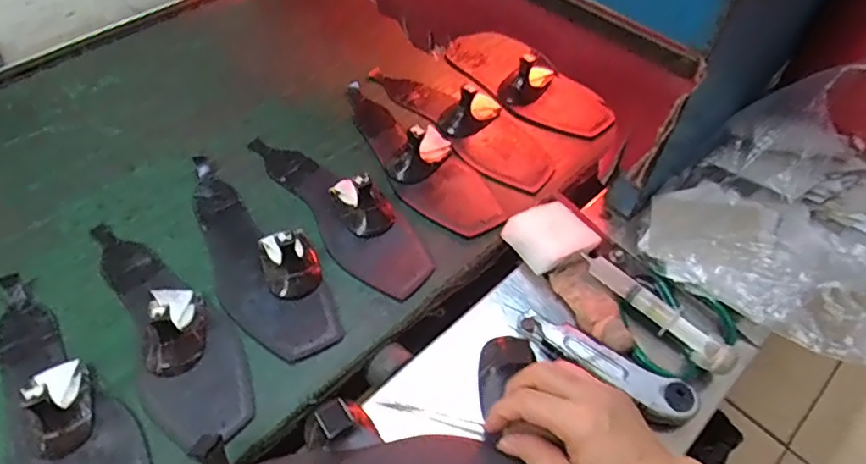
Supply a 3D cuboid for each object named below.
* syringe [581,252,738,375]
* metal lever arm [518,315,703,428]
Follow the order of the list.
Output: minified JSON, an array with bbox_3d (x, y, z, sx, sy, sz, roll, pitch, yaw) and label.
[{"bbox_3d":[0.189,0.065,0.489,0.026,0.023,0.140,-34,61,-25],"label":"syringe"},{"bbox_3d":[0.136,0.110,0.457,0.141,0.019,0.036,25,55,16],"label":"metal lever arm"}]

